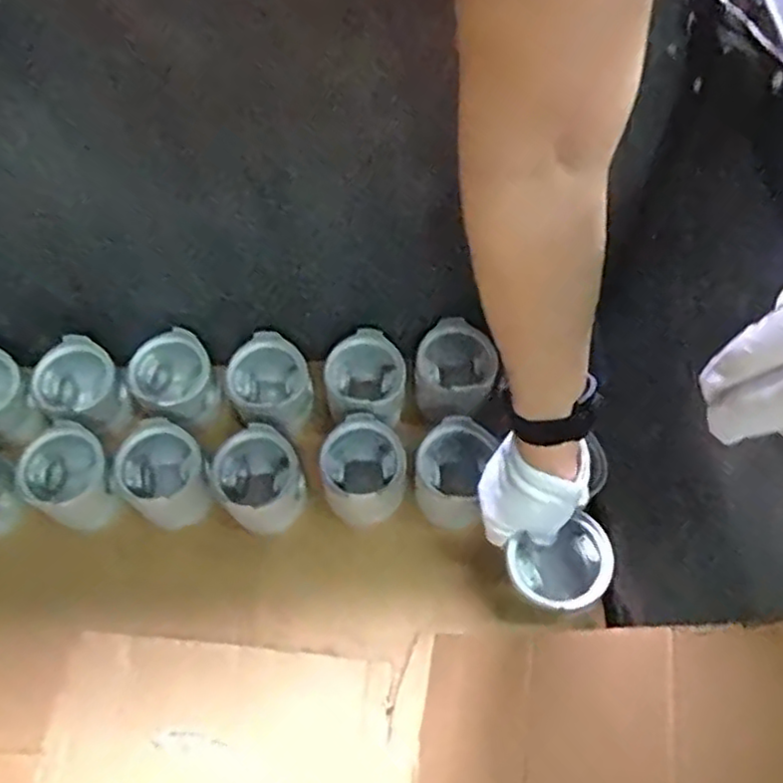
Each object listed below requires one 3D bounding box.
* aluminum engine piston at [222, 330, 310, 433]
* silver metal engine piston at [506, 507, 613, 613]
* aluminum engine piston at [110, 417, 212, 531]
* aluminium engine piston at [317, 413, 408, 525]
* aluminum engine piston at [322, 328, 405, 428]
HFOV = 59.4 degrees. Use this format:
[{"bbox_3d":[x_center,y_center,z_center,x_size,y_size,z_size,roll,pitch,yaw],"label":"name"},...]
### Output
[{"bbox_3d":[-0.126,-0.009,0.735,0.081,0.061,0.080,0,63,1],"label":"aluminum engine piston"},{"bbox_3d":[0.152,0.157,0.593,0.083,0.082,0.067,-21,62,11],"label":"silver metal engine piston"},{"bbox_3d":[-0.229,0.087,0.703,0.077,0.083,0.084,0,63,1],"label":"aluminum engine piston"},{"bbox_3d":[-0.029,0.083,0.699,0.081,0.091,0.084,0,63,1],"label":"aluminium engine piston"},{"bbox_3d":[-0.027,-0.008,0.732,0.080,0.090,0.086,0,63,1],"label":"aluminum engine piston"}]

